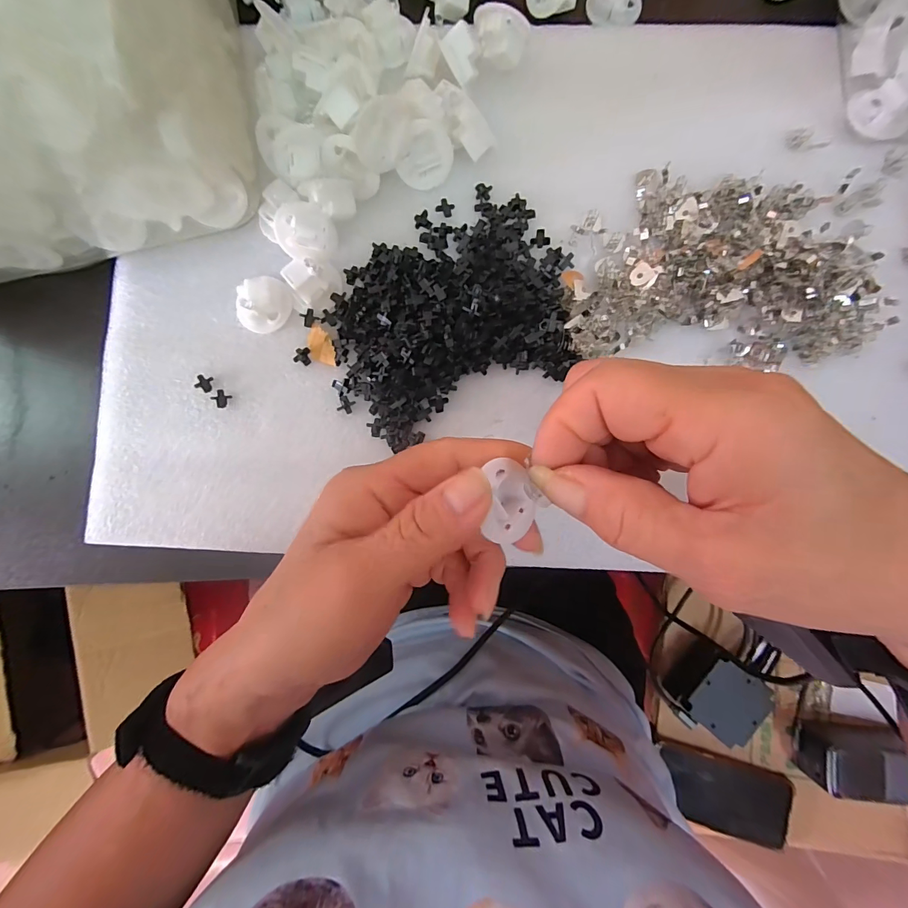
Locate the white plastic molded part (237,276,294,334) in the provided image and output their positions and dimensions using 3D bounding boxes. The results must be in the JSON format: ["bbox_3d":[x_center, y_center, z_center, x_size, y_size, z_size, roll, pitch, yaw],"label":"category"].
[{"bbox_3d":[-0.108,-0.084,0.222,0.023,0.018,0.031,34,90,3],"label":"white plastic molded part"}]

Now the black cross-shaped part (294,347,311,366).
[{"bbox_3d":[-0.087,-0.057,0.227,0.009,0.004,0.010,19,89,3],"label":"black cross-shaped part"}]

